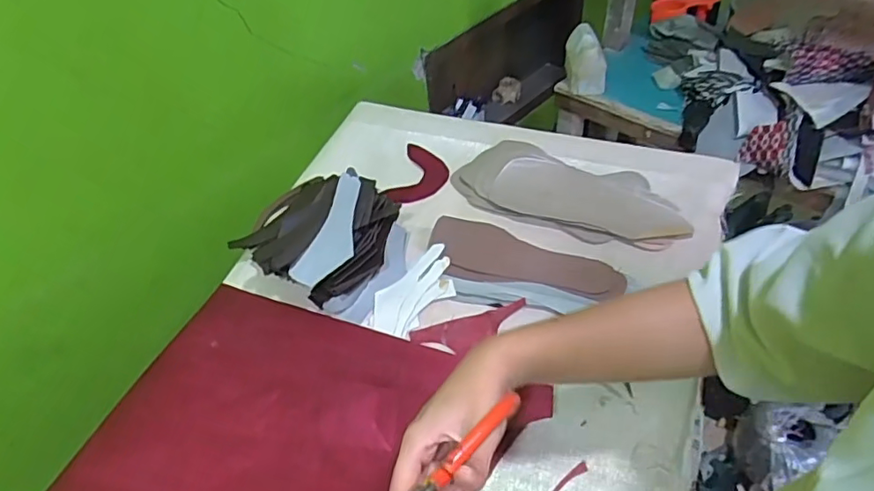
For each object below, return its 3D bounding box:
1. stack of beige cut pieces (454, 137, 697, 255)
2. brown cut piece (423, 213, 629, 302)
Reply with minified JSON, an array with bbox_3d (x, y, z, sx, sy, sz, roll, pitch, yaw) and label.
[{"bbox_3d":[0.181,-0.078,0.816,0.319,0.026,0.131,17,52,20],"label":"stack of beige cut pieces"},{"bbox_3d":[0.111,0.012,0.756,0.252,0.007,0.100,10,50,14],"label":"brown cut piece"}]

